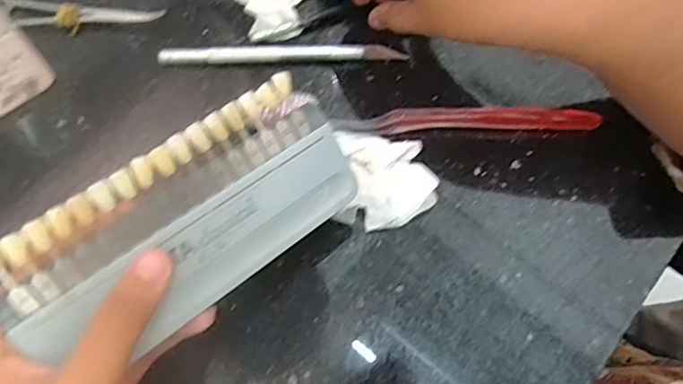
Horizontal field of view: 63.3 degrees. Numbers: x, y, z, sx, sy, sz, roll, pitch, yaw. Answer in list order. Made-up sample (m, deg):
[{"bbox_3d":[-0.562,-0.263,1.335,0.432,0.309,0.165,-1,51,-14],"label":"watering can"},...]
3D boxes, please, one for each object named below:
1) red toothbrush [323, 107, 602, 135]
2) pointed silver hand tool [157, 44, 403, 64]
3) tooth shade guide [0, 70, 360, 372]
[{"bbox_3d":[0.068,-0.039,0.302,0.142,0.012,0.012,-1,68,-1],"label":"red toothbrush"},{"bbox_3d":[-0.032,-0.078,0.317,0.137,0.009,0.007,-2,68,-2],"label":"pointed silver hand tool"},{"bbox_3d":[-0.061,0.011,0.229,0.142,0.018,0.067,-35,109,-20],"label":"tooth shade guide"}]

